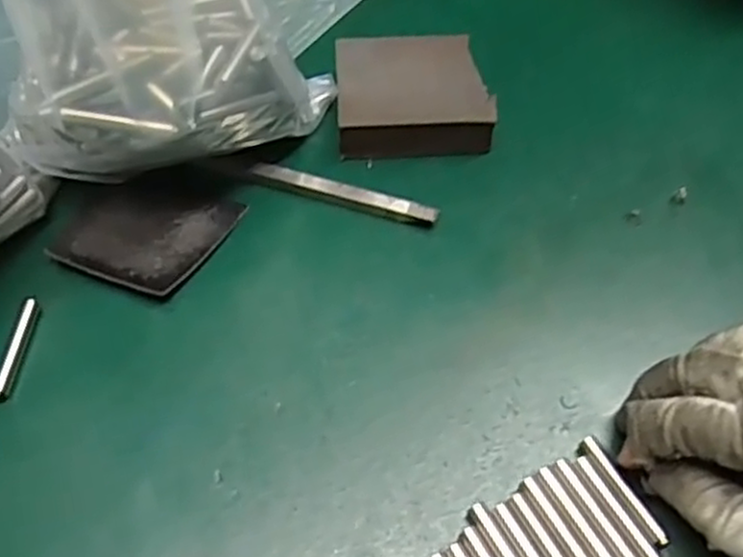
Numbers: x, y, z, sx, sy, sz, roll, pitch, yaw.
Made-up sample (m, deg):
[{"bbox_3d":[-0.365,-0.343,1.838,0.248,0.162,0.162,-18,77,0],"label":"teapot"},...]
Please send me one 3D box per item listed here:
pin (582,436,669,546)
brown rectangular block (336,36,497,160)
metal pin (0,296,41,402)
[{"bbox_3d":[0.100,0.083,0.303,0.006,0.004,0.048,-23,58,-16],"label":"pin"},{"bbox_3d":[0.022,-0.100,0.416,0.080,0.024,0.070,-1,56,-2],"label":"brown rectangular block"},{"bbox_3d":[-0.159,0.030,0.341,0.008,0.004,0.049,4,56,1],"label":"metal pin"}]

